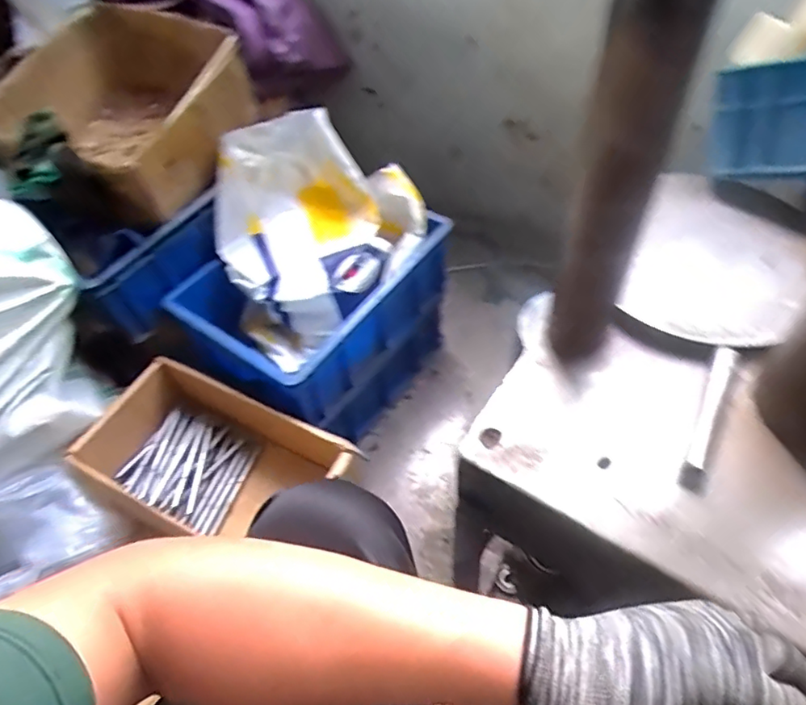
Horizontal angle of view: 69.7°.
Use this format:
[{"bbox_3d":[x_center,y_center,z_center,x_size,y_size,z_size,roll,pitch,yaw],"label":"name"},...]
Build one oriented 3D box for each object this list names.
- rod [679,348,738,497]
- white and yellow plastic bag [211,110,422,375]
[{"bbox_3d":[0.280,0.058,0.527,0.017,0.021,0.154,21,57,20],"label":"rod"},{"bbox_3d":[-0.141,-0.184,0.969,0.323,0.282,0.284,-32,57,-19],"label":"white and yellow plastic bag"}]

